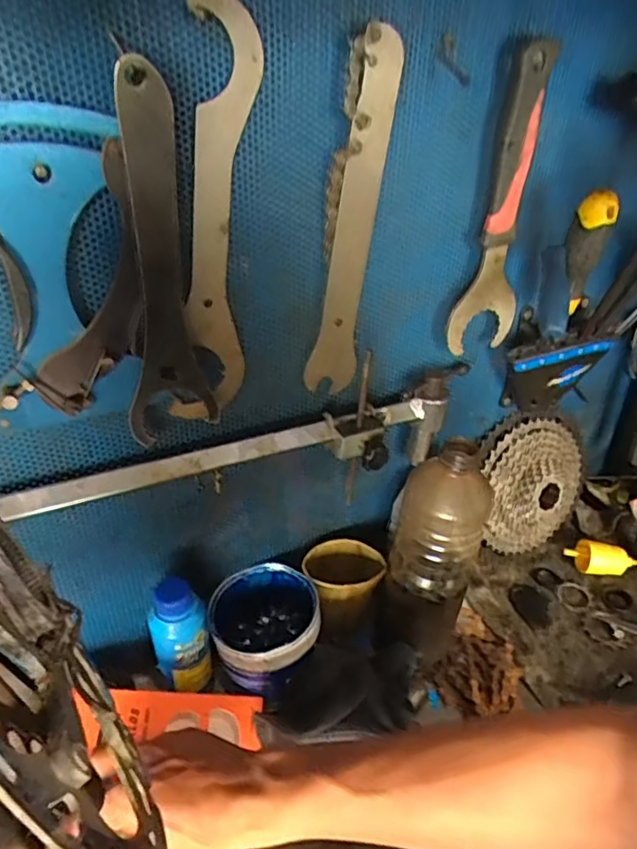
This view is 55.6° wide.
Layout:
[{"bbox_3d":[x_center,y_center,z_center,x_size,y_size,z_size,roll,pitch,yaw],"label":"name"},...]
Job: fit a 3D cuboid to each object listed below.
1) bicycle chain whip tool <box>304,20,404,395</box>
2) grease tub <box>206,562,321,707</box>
[{"bbox_3d":[0.024,-0.143,0.457,0.044,0.262,0.010,-10,38,-23],"label":"bicycle chain whip tool"},{"bbox_3d":[-0.052,0.195,0.579,0.098,0.070,0.103,1,35,-1],"label":"grease tub"}]

